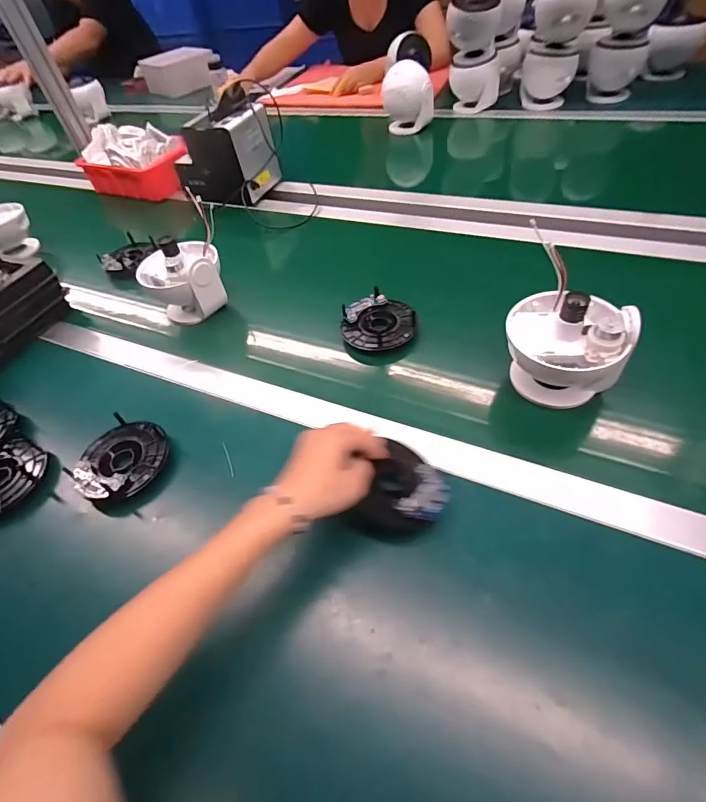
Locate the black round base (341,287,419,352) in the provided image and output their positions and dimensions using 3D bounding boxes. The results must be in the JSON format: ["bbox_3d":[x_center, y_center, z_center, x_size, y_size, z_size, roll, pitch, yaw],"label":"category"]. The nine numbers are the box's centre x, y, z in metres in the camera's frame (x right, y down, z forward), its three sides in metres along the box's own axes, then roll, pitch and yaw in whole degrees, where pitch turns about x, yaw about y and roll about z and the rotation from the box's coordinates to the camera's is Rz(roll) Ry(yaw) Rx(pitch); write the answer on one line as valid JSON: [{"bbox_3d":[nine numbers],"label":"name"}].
[{"bbox_3d":[0.035,-0.109,0.575,0.098,0.023,0.096,-4,49,3],"label":"black round base"}]

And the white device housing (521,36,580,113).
[{"bbox_3d":[0.466,-0.784,1.029,0.111,0.117,0.145,12,52,15],"label":"white device housing"}]

